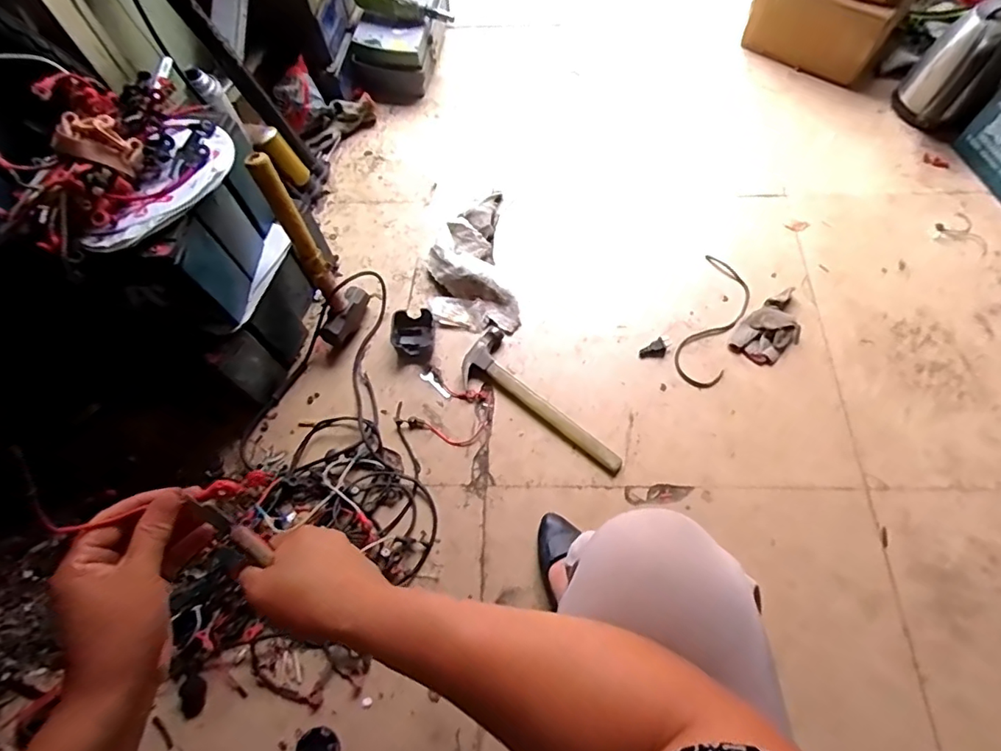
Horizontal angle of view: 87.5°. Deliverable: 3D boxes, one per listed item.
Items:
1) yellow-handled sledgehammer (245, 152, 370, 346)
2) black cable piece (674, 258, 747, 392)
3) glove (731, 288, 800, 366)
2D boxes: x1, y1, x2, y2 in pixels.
[{"bbox_3d":[-0.298,-0.202,0.848,0.046,0.339,0.105,18,51,26],"label":"yellow-handled sledgehammer"},{"bbox_3d":[0.389,-0.100,0.949,0.090,0.004,0.278,21,68,10],"label":"black cable piece"},{"bbox_3d":[0.486,-0.087,0.925,0.156,0.033,0.085,-39,70,-15],"label":"glove"}]

